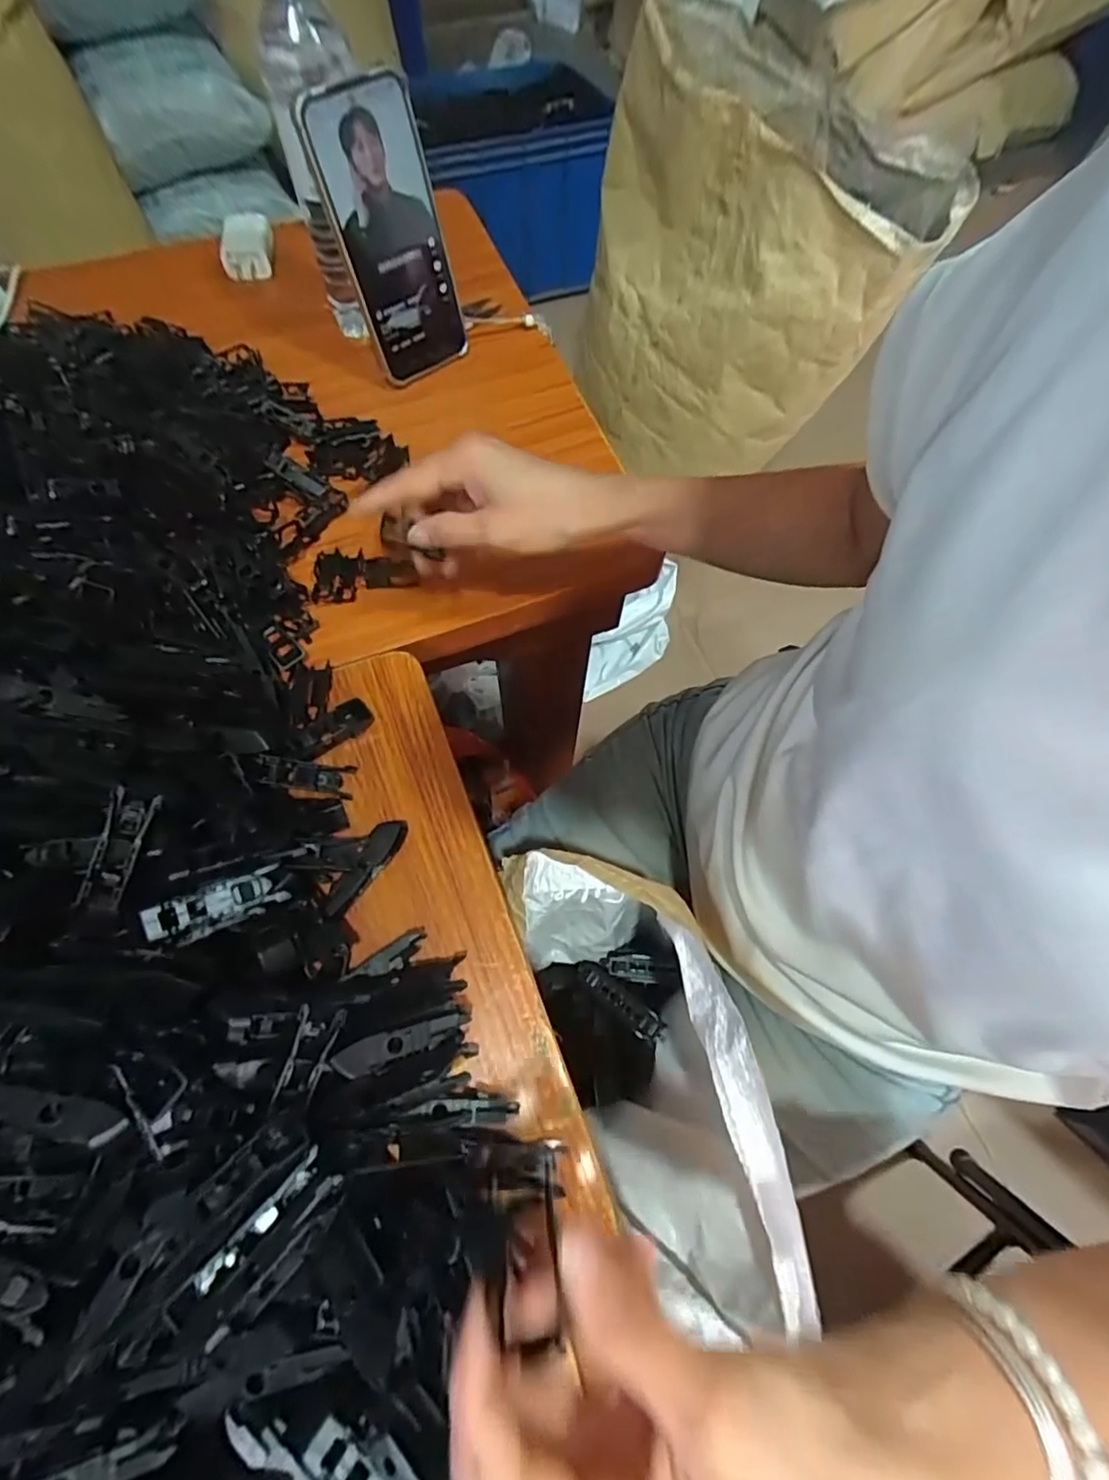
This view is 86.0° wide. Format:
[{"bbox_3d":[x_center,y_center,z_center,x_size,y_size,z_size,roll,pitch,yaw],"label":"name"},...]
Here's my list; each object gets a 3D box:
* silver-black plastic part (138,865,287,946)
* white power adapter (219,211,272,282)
[{"bbox_3d":[-0.159,0.078,0.282,0.057,0.016,0.019,-18,70,-24],"label":"silver-black plastic part"},{"bbox_3d":[-0.283,-0.455,0.548,0.042,0.024,0.059,-4,69,-5],"label":"white power adapter"}]

